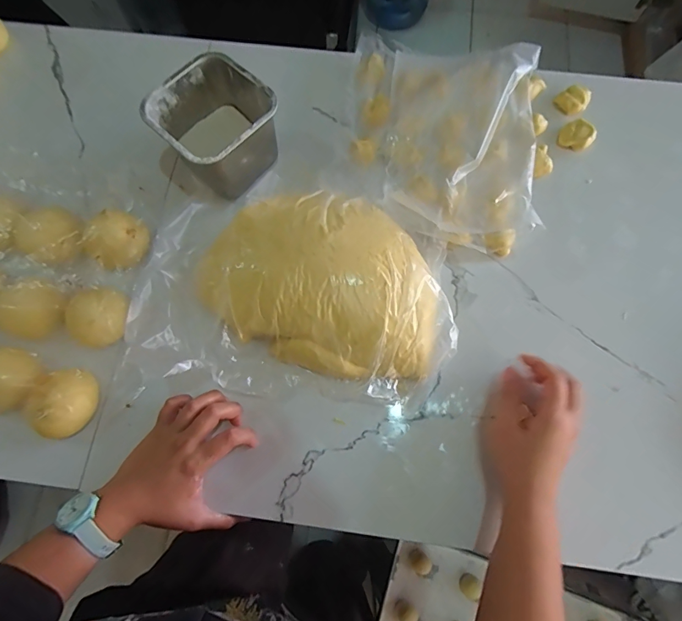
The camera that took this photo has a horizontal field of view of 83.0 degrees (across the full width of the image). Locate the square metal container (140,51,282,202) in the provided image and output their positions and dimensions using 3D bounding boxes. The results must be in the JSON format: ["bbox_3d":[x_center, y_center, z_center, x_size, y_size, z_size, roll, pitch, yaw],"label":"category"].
[{"bbox_3d":[-0.140,-0.209,0.450,0.124,0.088,0.117,44,80,11],"label":"square metal container"}]

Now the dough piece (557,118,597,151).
[{"bbox_3d":[0.297,-0.221,0.483,0.038,0.015,0.039,0,75,1],"label":"dough piece"}]

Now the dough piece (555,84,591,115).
[{"bbox_3d":[0.299,-0.272,0.498,0.037,0.018,0.034,0,75,1],"label":"dough piece"}]

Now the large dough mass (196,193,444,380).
[{"bbox_3d":[-0.014,-0.031,0.407,0.237,0.065,0.179,12,75,4],"label":"large dough mass"}]

